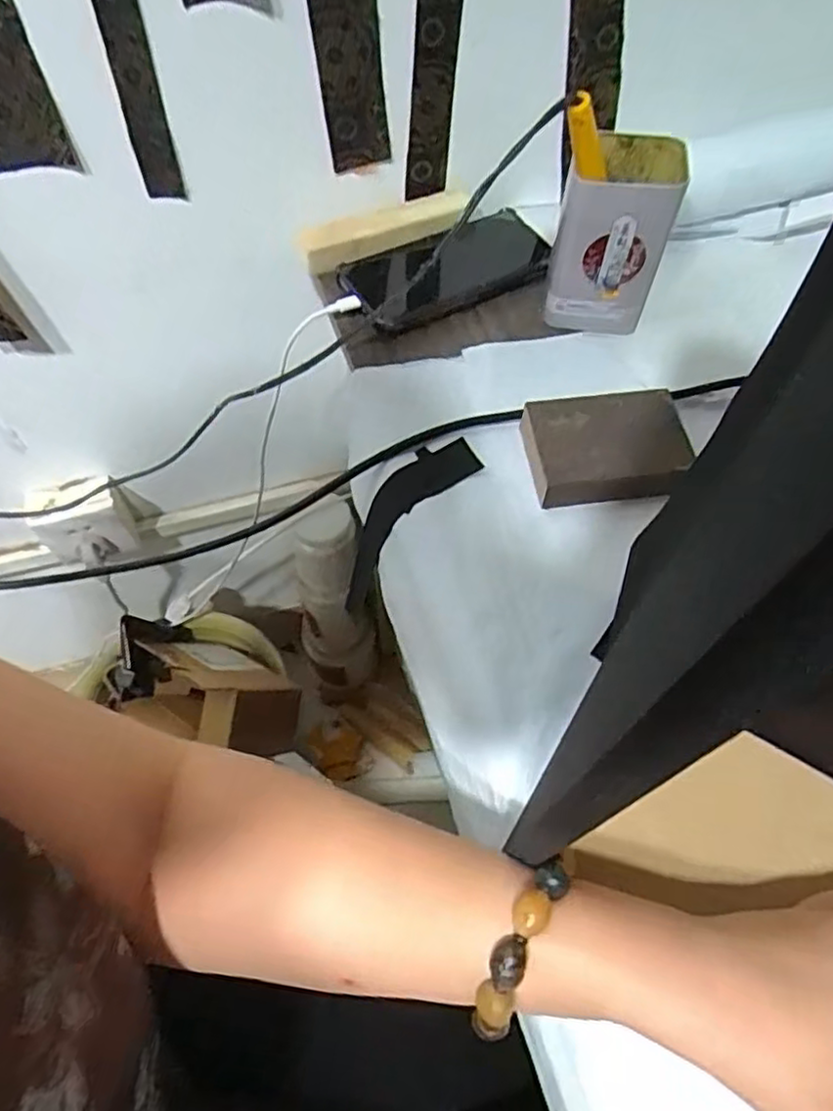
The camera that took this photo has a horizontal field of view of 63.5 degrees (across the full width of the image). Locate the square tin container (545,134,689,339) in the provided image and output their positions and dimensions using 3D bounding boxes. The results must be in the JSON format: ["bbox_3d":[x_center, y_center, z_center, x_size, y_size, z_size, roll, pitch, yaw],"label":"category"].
[{"bbox_3d":[0.138,-0.224,0.477,0.076,0.110,0.071,15,60,8],"label":"square tin container"}]

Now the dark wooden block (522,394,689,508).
[{"bbox_3d":[0.121,-0.069,0.438,0.098,0.028,0.074,-2,59,-2],"label":"dark wooden block"}]

